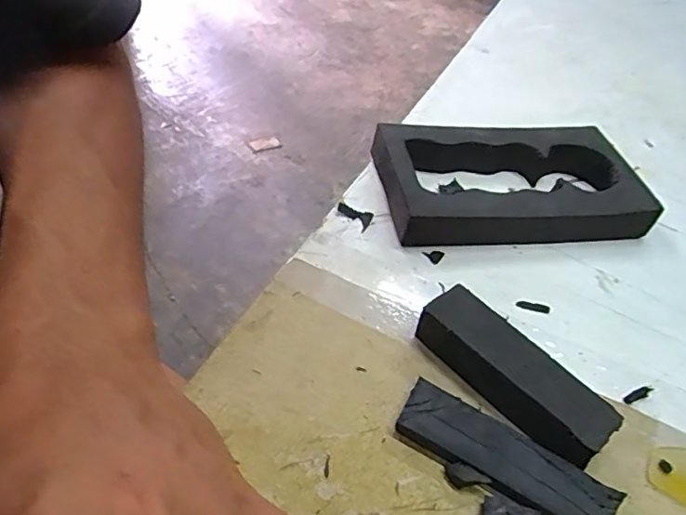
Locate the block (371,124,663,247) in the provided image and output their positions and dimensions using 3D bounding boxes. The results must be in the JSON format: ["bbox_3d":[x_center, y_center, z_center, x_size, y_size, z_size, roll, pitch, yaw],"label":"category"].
[{"bbox_3d":[0.093,-0.043,0.319,0.141,0.025,0.081,1,46,-9],"label":"block"}]

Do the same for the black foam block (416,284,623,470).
[{"bbox_3d":[0.068,0.047,0.229,0.025,0.024,0.080,-28,57,-32],"label":"black foam block"}]

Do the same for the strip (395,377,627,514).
[{"bbox_3d":[0.058,0.076,0.208,0.080,0.011,0.025,26,47,14],"label":"strip"}]

